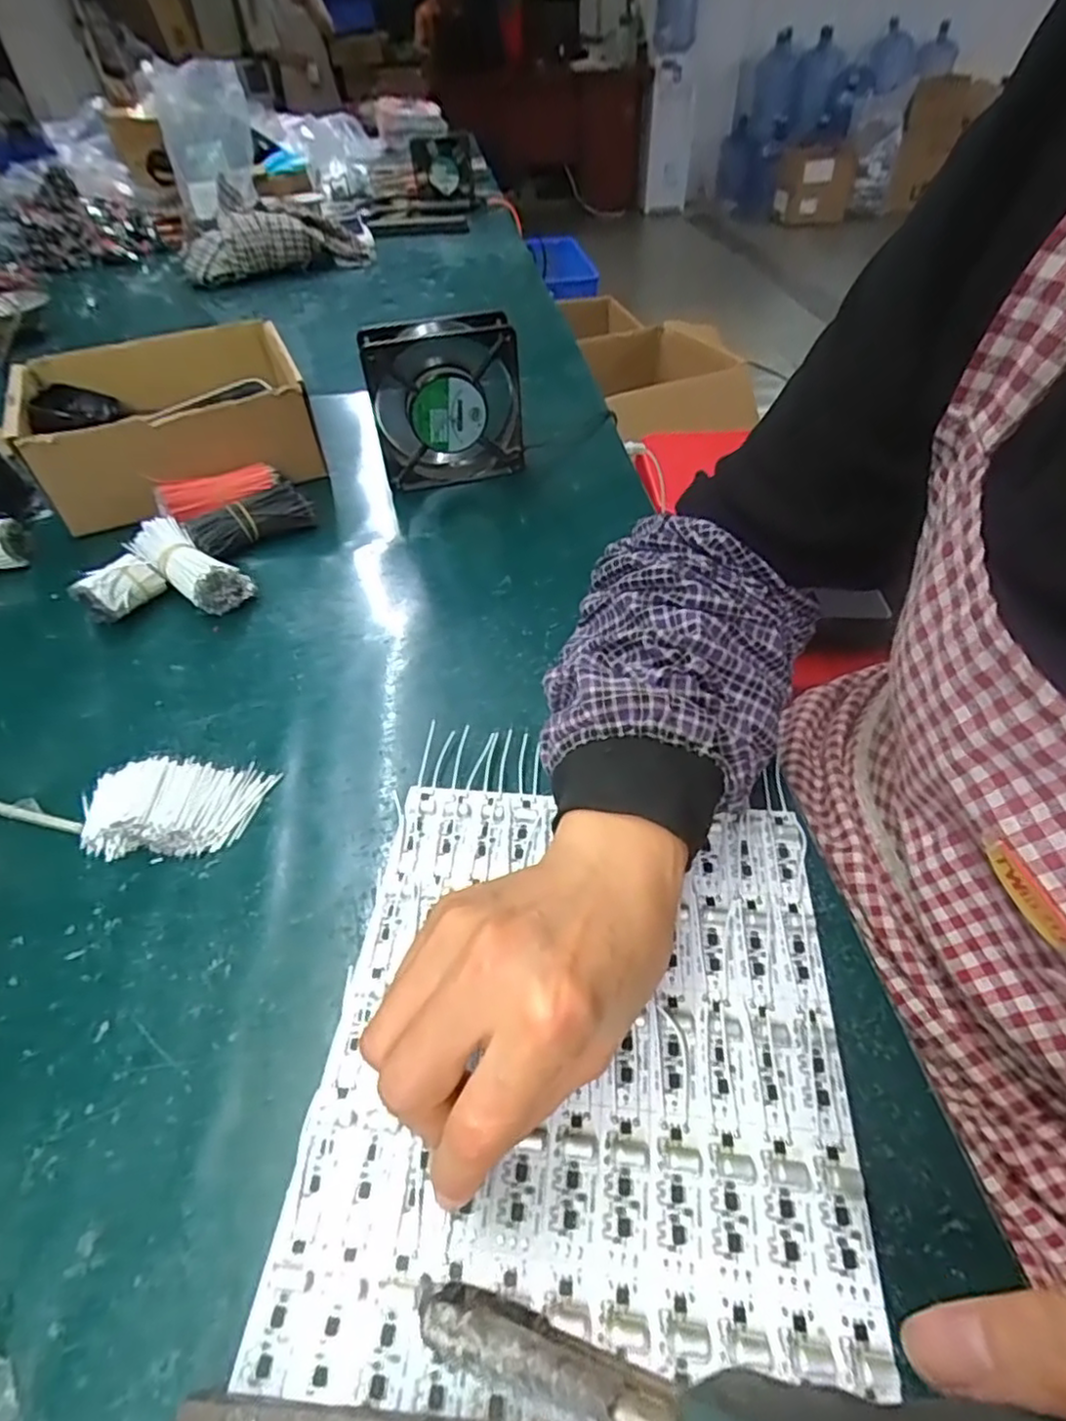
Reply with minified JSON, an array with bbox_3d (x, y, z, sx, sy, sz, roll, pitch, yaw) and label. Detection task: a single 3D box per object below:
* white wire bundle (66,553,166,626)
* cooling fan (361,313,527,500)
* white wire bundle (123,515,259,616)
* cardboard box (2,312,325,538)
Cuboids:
[{"bbox_3d":[-0.294,-0.085,0.474,0.034,0.036,0.048,26,53,26],"label":"white wire bundle"},{"bbox_3d":[-0.070,-0.248,0.552,0.121,0.127,0.046,-8,46,-4],"label":"cooling fan"},{"bbox_3d":[-0.249,-0.108,0.479,0.096,0.028,0.040,36,57,17],"label":"white wire bundle"},{"bbox_3d":[-0.325,-0.263,0.601,0.226,0.092,0.209,-17,47,-13],"label":"cardboard box"}]

